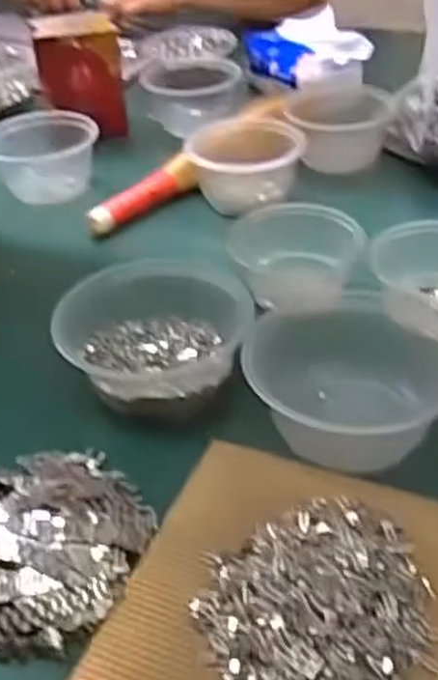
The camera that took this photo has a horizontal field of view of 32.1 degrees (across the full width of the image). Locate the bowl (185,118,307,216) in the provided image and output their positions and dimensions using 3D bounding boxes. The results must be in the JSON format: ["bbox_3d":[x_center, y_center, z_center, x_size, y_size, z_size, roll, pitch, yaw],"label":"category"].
[{"bbox_3d":[0.026,-0.177,0.764,0.111,0.059,0.090,-10,39,-6],"label":"bowl"}]

